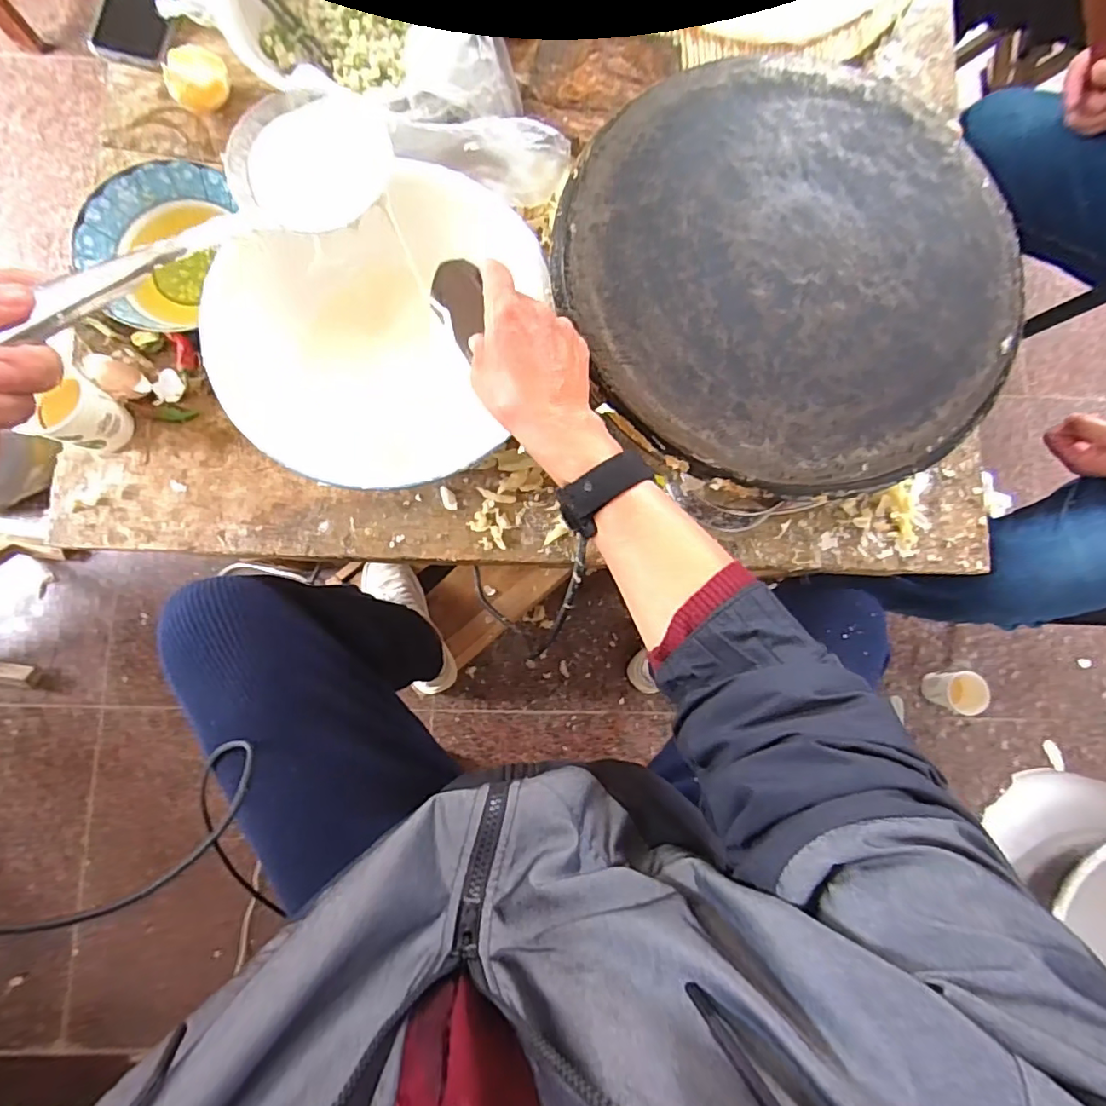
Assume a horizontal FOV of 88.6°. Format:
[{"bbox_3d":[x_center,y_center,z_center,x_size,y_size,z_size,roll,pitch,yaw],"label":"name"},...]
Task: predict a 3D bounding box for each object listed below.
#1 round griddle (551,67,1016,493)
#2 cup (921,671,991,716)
[{"bbox_3d":[0.187,-0.225,0.449,0.335,0.021,0.353,0,83,-2],"label":"round griddle"},{"bbox_3d":[0.710,0.245,1.009,0.068,0.089,0.071,0,83,-2],"label":"cup"}]

